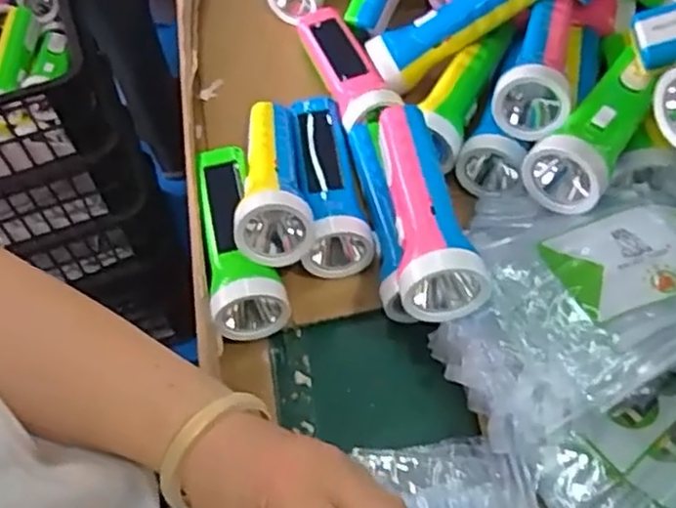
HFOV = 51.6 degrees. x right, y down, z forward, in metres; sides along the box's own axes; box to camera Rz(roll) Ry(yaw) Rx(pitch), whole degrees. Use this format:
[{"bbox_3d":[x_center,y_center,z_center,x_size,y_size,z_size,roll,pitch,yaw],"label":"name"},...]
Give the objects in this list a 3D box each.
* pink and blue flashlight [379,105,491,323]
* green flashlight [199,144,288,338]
[{"bbox_3d":[0.062,-0.034,0.488,0.052,0.059,0.176,-4,43,2],"label":"pink and blue flashlight"},{"bbox_3d":[-0.080,-0.018,0.528,0.049,0.045,0.165,-16,56,-6],"label":"green flashlight"}]

